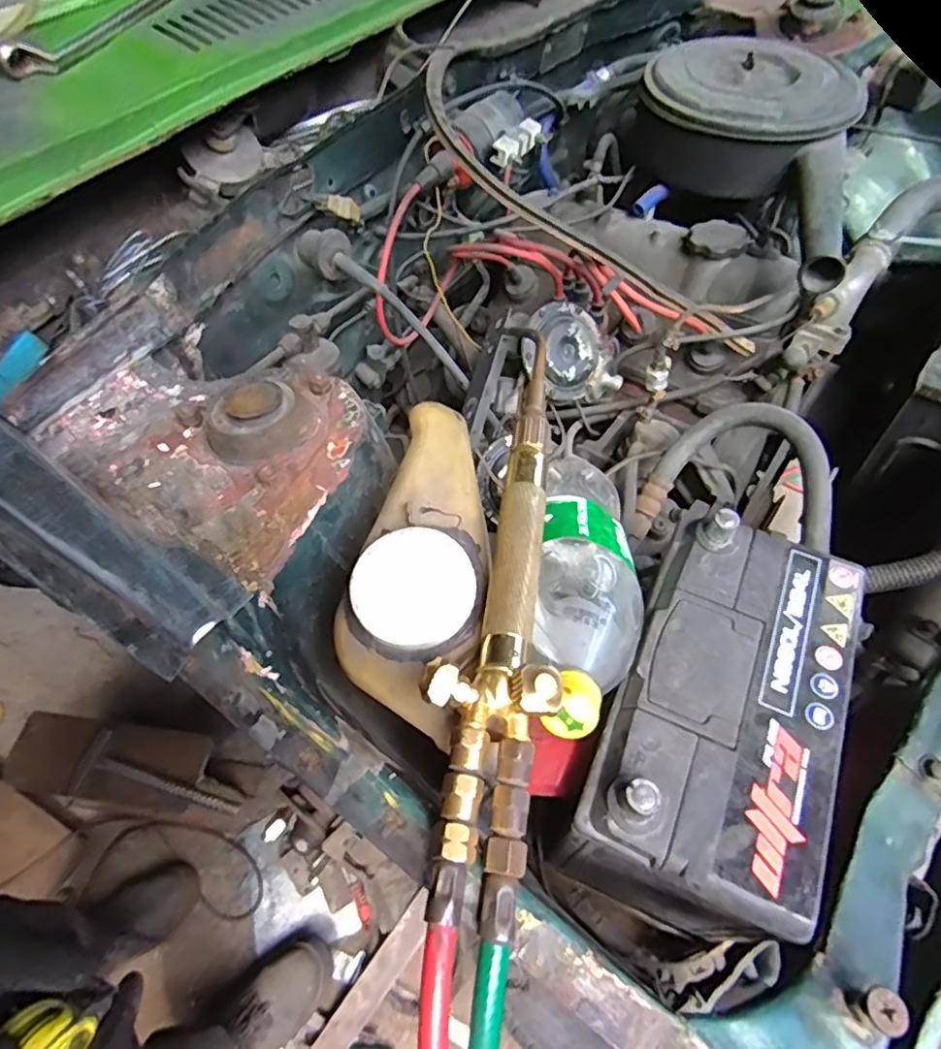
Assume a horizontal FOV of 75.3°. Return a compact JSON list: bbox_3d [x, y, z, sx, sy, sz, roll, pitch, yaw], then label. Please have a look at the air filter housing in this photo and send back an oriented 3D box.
[{"bbox_3d":[0.353,-0.420,0.700,0.227,0.096,0.428,-16,61,-11],"label":"air filter housing"}]

